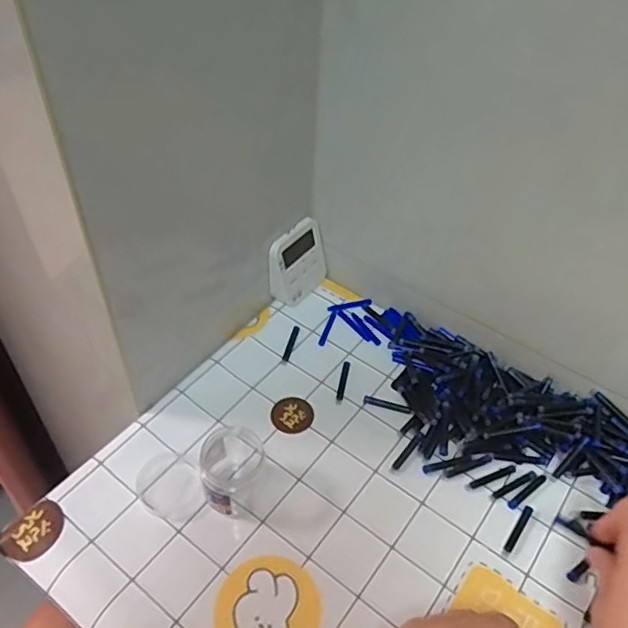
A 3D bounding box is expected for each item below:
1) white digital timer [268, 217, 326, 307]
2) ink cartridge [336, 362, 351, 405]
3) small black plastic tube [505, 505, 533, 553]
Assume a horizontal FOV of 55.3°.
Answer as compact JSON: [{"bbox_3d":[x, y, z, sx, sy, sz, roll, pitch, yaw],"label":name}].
[{"bbox_3d":[-0.018,-0.056,0.656,0.018,0.082,0.077,17,46,36],"label":"white digital timer"},{"bbox_3d":[0.029,0.067,0.593,0.008,0.004,0.052,11,48,7],"label":"ink cartridge"},{"bbox_3d":[0.171,0.178,0.499,0.007,0.004,0.046,29,52,22],"label":"small black plastic tube"}]

